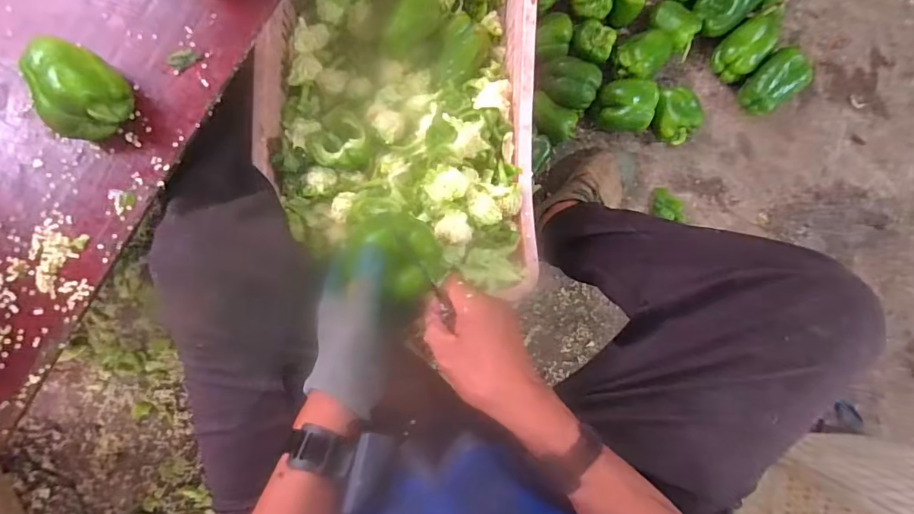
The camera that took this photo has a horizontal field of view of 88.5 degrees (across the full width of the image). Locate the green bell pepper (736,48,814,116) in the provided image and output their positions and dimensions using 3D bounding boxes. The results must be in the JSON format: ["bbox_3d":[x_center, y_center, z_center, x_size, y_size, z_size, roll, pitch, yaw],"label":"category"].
[{"bbox_3d":[0.590,-0.326,0.884,0.102,0.089,0.084,-44,93,-5],"label":"green bell pepper"}]

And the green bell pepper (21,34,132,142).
[{"bbox_3d":[-0.352,-0.151,0.435,0.071,0.061,0.074,0,89,-6],"label":"green bell pepper"}]

